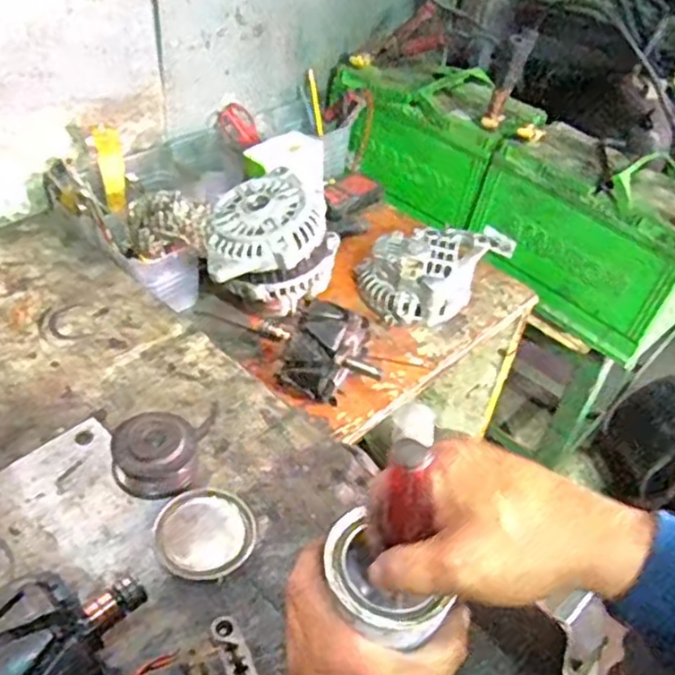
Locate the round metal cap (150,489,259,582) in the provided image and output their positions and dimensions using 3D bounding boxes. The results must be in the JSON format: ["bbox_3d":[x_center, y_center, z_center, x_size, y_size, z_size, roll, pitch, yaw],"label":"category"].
[{"bbox_3d":[-0.104,0.153,0.552,0.076,0.011,0.073,4,43,-4],"label":"round metal cap"}]

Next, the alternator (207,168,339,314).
[{"bbox_3d":[-0.073,-0.115,0.832,0.143,0.115,0.167,5,43,-2],"label":"alternator"}]

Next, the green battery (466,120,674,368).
[{"bbox_3d":[0.372,-0.154,1.004,0.183,0.195,0.302,-30,55,-33],"label":"green battery"}]

